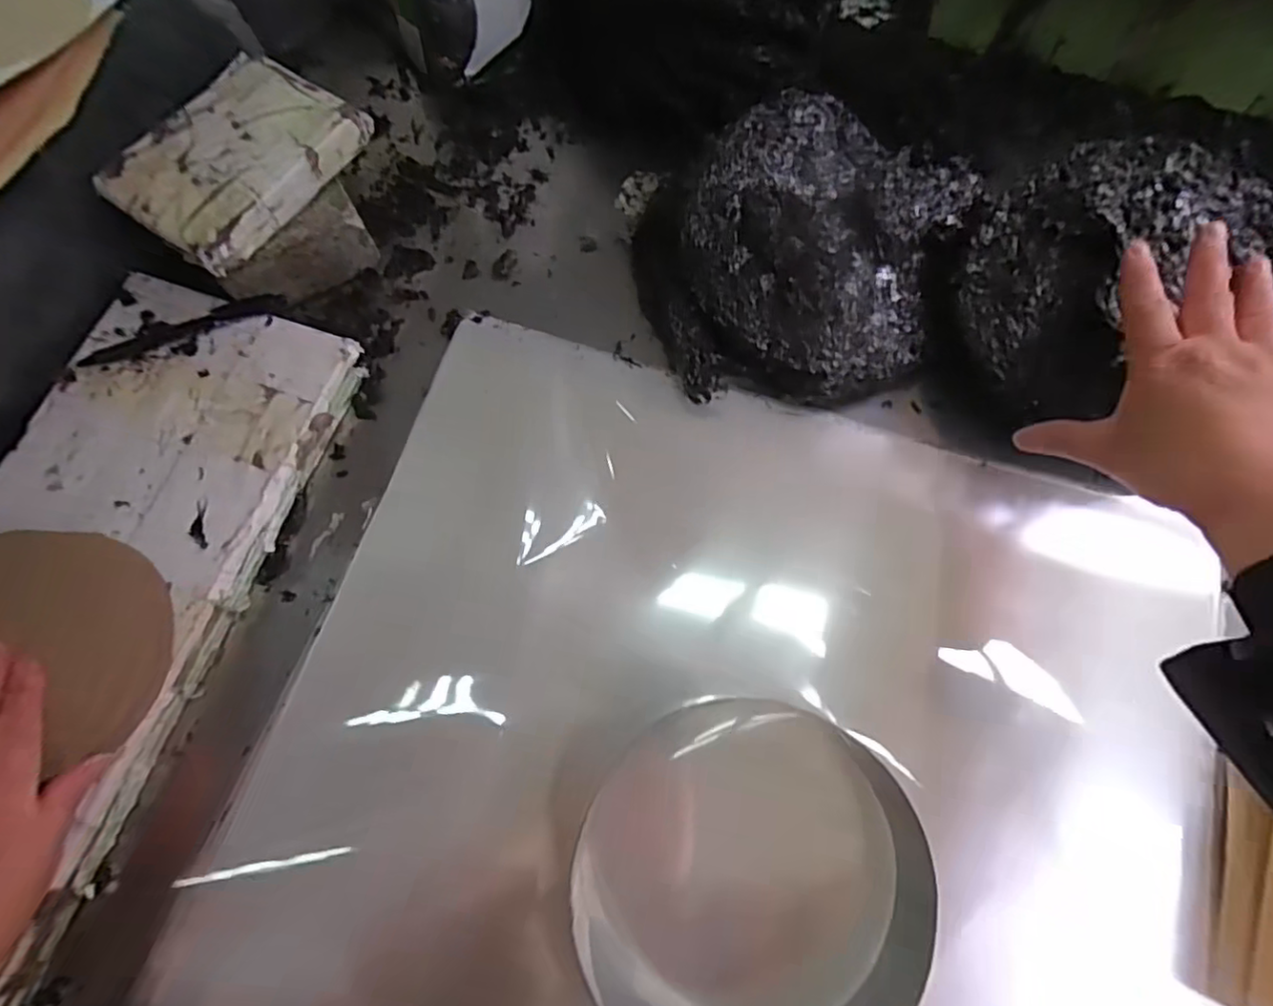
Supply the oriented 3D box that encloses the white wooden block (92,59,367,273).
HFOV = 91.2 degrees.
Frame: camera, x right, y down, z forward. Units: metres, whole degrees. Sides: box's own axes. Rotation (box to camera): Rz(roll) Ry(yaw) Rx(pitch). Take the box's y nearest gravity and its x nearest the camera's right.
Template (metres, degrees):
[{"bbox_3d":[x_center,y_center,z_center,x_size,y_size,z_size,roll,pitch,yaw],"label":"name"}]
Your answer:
[{"bbox_3d":[-0.261,-0.226,0.408,0.101,0.024,0.145,31,76,10],"label":"white wooden block"}]

